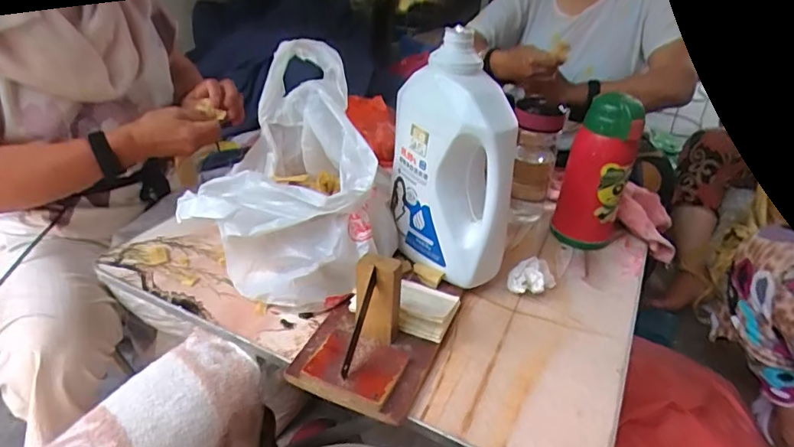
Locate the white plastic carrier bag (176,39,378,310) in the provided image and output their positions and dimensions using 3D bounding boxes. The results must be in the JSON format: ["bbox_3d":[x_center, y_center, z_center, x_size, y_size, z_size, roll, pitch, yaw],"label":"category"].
[{"bbox_3d":[-0.122,-0.061,0.588,0.189,0.187,0.269,1,33,-1],"label":"white plastic carrier bag"}]

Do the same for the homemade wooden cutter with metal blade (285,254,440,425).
[{"bbox_3d":[-0.030,0.095,0.460,0.120,0.104,0.104,14,35,18],"label":"homemade wooden cutter with metal blade"}]

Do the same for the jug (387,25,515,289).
[{"bbox_3d":[0.054,-0.057,0.556,0.081,0.252,0.147,-21,39,-31],"label":"jug"}]

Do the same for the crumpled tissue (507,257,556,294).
[{"bbox_3d":[0.157,0.064,0.586,0.051,0.033,0.042,12,34,16],"label":"crumpled tissue"}]

